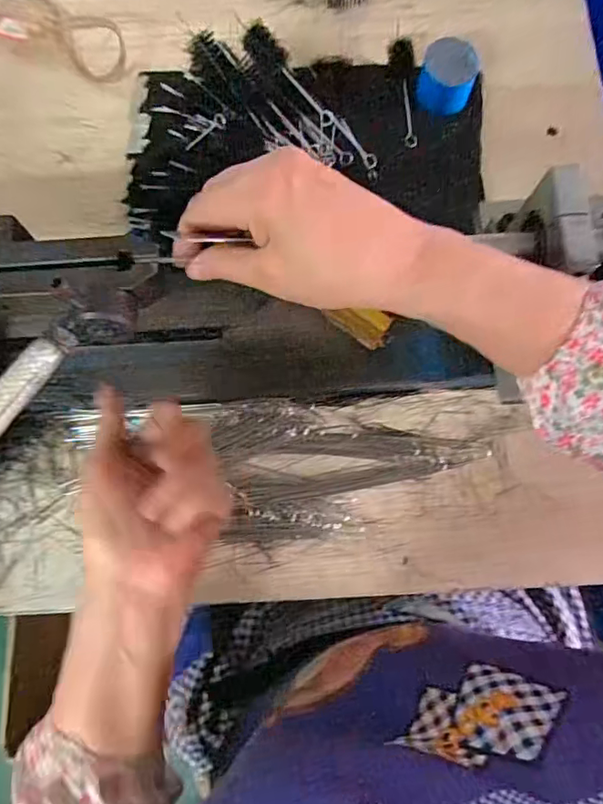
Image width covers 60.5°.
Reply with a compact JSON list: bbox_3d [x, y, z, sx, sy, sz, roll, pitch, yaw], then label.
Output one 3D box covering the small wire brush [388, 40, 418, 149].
[{"bbox_3d":[0.095,-0.284,0.475,0.021,0.027,0.093,-5,77,1],"label":"small wire brush"}]

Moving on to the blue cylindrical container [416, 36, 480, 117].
[{"bbox_3d":[0.131,-0.288,0.466,0.050,0.042,0.048,0,79,1],"label":"blue cylindrical container"}]

